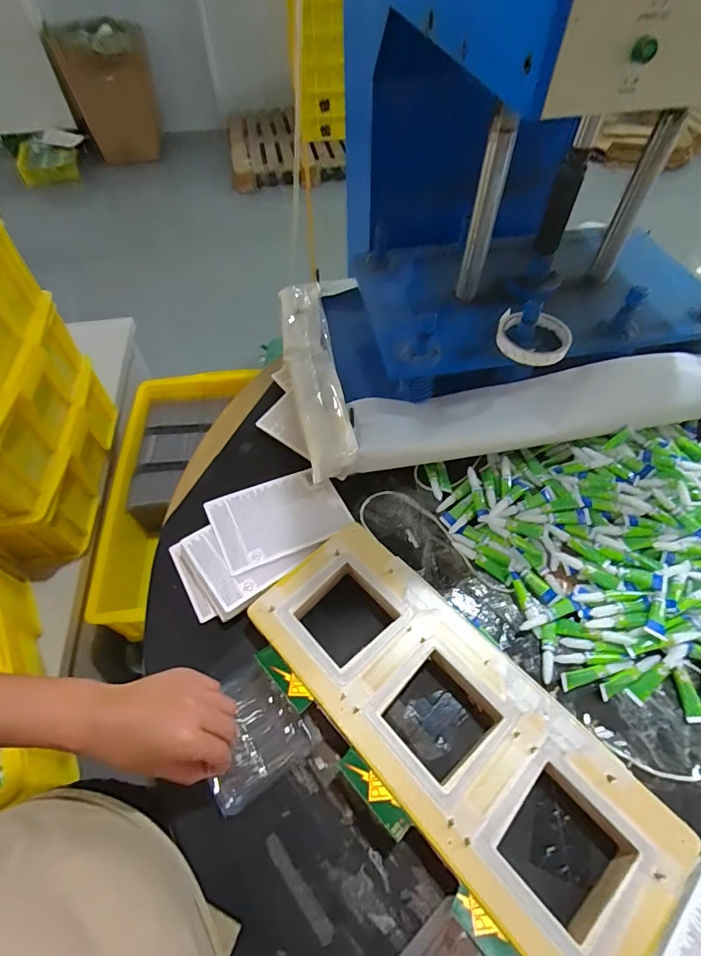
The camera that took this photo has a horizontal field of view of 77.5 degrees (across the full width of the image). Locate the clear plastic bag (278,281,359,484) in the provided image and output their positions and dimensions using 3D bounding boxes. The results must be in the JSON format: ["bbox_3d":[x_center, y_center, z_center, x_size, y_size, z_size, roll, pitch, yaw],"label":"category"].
[{"bbox_3d":[-0.061,-0.173,0.681,0.075,0.084,0.408,-10,56,-5],"label":"clear plastic bag"}]

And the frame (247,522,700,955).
[{"bbox_3d":[0.091,0.234,0.439,0.168,0.037,0.423,-38,63,-21],"label":"frame"}]

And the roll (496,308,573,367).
[{"bbox_3d":[0.234,-0.179,0.561,0.090,0.022,0.090,0,55,0],"label":"roll"}]

